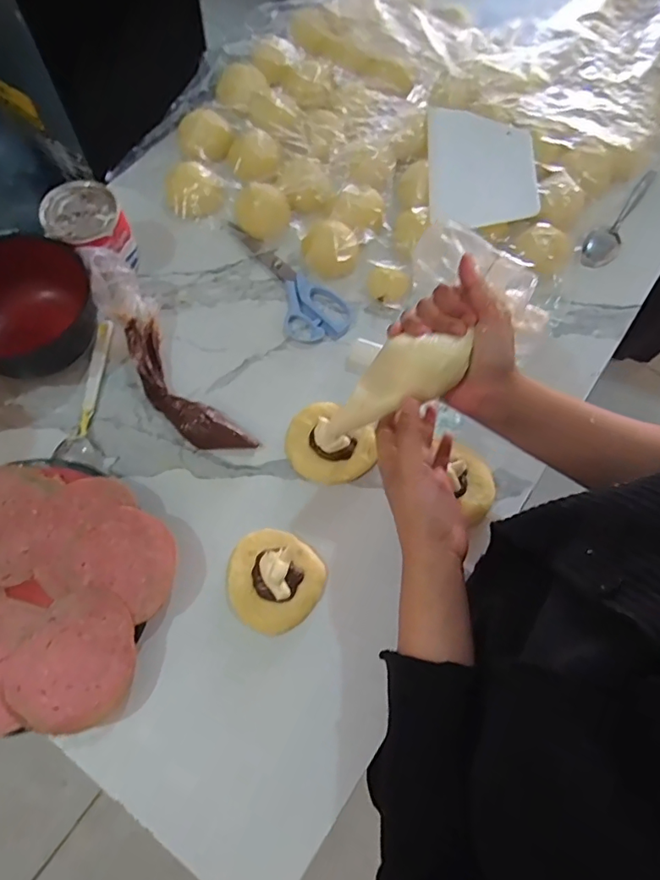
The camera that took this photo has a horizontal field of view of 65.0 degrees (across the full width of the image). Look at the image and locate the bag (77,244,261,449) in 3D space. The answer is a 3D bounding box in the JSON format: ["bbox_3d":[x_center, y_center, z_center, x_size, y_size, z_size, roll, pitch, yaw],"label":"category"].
[{"bbox_3d":[-0.165,-0.077,0.507,0.060,0.064,0.237,-34,89,-15],"label":"bag"}]

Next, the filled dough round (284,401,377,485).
[{"bbox_3d":[-0.001,0.006,0.507,0.087,0.023,0.072,33,70,10],"label":"filled dough round"}]

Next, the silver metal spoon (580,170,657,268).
[{"bbox_3d":[0.361,-0.273,0.644,0.039,0.030,0.173,36,71,11],"label":"silver metal spoon"}]

